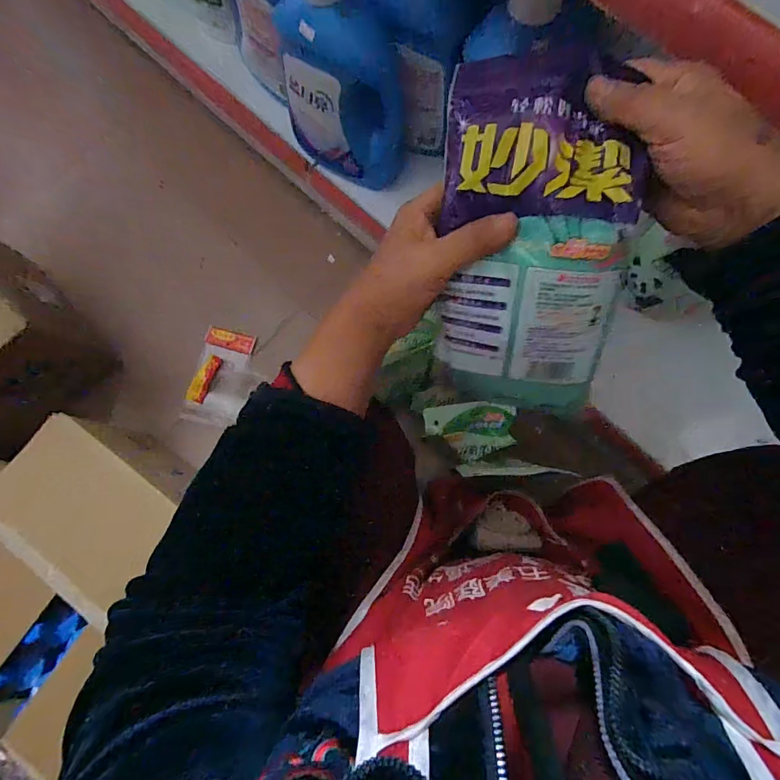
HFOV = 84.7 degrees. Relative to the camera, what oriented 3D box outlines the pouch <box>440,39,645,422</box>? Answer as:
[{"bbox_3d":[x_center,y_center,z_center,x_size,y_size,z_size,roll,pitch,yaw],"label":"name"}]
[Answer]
[{"bbox_3d":[0.088,-0.085,0.283,0.119,0.031,0.209,9,113,17],"label":"pouch"}]

